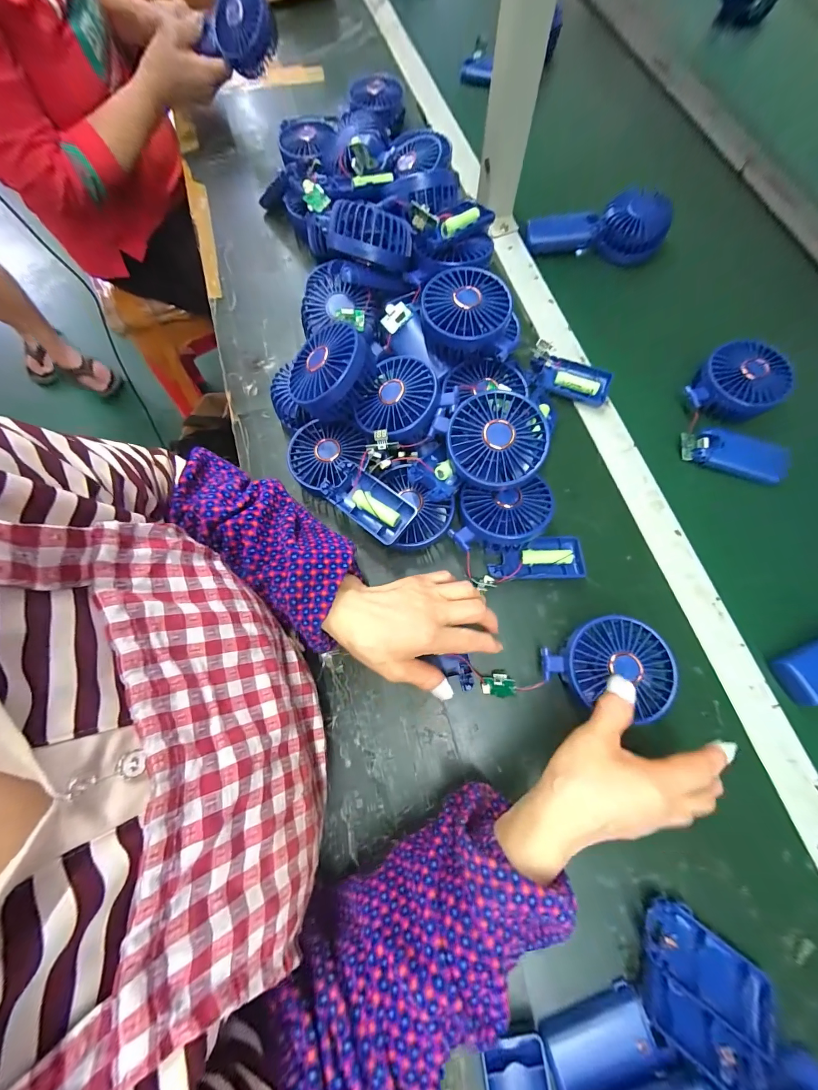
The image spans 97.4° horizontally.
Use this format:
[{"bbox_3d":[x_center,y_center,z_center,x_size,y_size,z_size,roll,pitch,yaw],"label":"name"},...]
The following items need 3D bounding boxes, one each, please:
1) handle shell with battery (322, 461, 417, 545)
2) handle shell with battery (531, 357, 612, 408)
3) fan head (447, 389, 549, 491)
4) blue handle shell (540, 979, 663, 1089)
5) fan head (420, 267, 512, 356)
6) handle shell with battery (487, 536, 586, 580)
[{"bbox_3d":[-0.040,-0.042,0.347,0.092,0.018,0.044,38,78,12],"label":"handle shell with battery"},{"bbox_3d":[0.188,-0.192,0.421,0.090,0.014,0.042,19,75,7],"label":"handle shell with battery"},{"bbox_3d":[0.078,-0.092,0.324,0.087,0.037,0.087,0,84,2],"label":"fan head"},{"bbox_3d":[0.144,0.376,0.271,0.079,0.018,0.041,-18,74,-3],"label":"blue handle shell"},{"bbox_3d":[0.056,-0.231,0.365,0.084,0.043,0.081,4,74,3],"label":"fan head"},{"bbox_3d":[0.127,0.014,0.365,0.093,0.023,0.044,-2,74,1],"label":"handle shell with battery"}]

